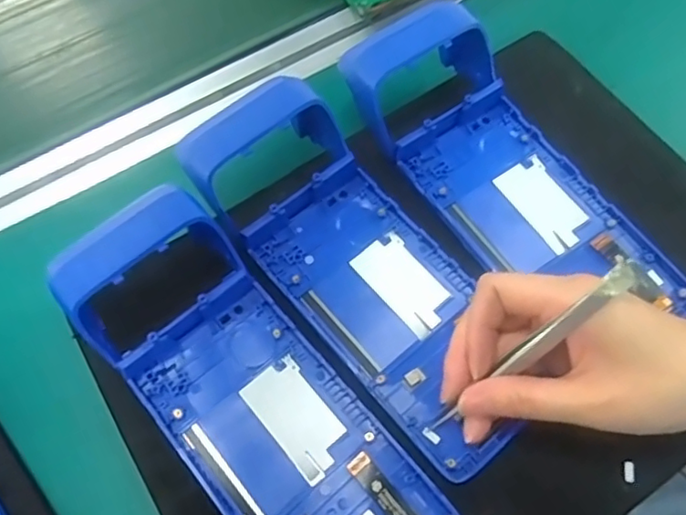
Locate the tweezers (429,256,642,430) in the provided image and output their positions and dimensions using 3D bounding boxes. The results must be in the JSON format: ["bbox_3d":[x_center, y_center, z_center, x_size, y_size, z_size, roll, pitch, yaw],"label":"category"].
[{"bbox_3d":[0.076,0.042,0.258,0.011,0.121,0.009,-4,53,-49],"label":"tweezers"}]

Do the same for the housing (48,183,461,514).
[{"bbox_3d":[-0.045,0.063,0.278,0.083,0.043,0.221,-39,71,-14],"label":"housing"}]

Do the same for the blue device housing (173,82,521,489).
[{"bbox_3d":[0.010,0.001,0.306,0.084,0.041,0.220,-38,71,-14],"label":"blue device housing"}]

